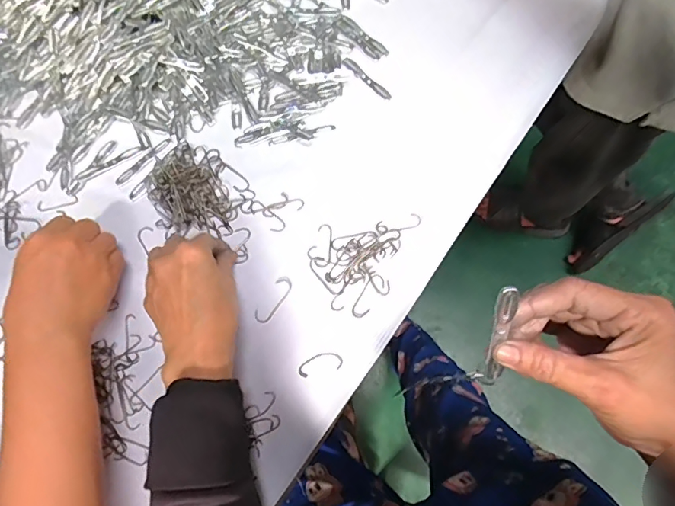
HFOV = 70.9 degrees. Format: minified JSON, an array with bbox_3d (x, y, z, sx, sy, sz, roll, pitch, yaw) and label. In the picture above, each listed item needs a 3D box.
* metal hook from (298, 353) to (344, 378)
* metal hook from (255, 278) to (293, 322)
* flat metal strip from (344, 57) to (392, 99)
[{"bbox_3d":[-0.015,0.097,0.415,0.039,0.004,0.017,-15,72,-2],"label":"metal hook"},{"bbox_3d":[-0.058,0.043,0.435,0.016,0.004,0.047,31,76,12],"label":"metal hook"},{"bbox_3d":[0.031,-0.184,0.502,0.067,0.004,0.012,43,78,14],"label":"flat metal strip"}]

